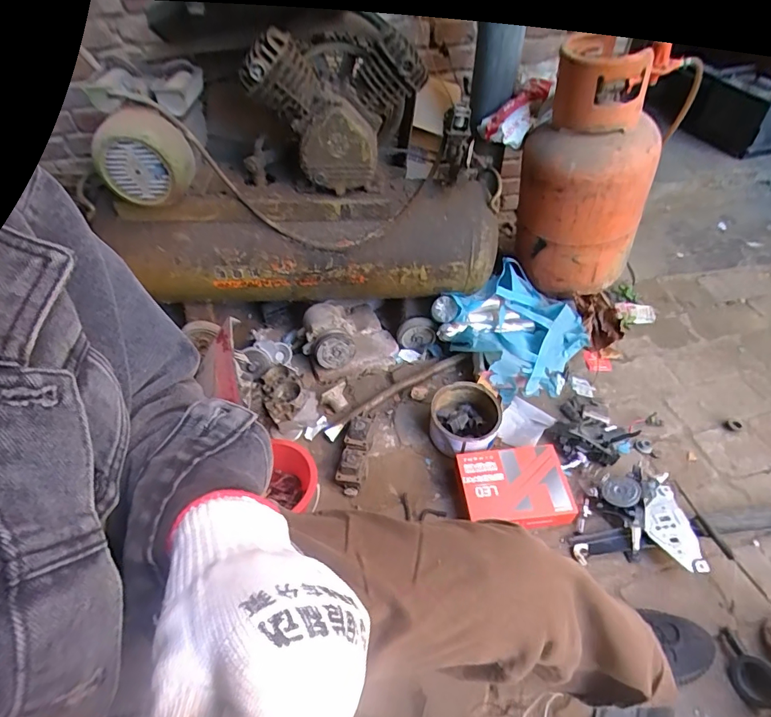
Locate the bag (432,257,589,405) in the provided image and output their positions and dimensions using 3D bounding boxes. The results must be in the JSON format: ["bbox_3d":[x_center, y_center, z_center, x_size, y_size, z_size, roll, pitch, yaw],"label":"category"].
[{"bbox_3d":[0.335,-0.077,1.157,0.306,0.182,0.313,-34,55,-25],"label":"bag"}]

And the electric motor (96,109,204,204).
[{"bbox_3d":[-0.441,-0.368,0.845,0.148,0.143,0.088,-5,48,-2],"label":"electric motor"}]

